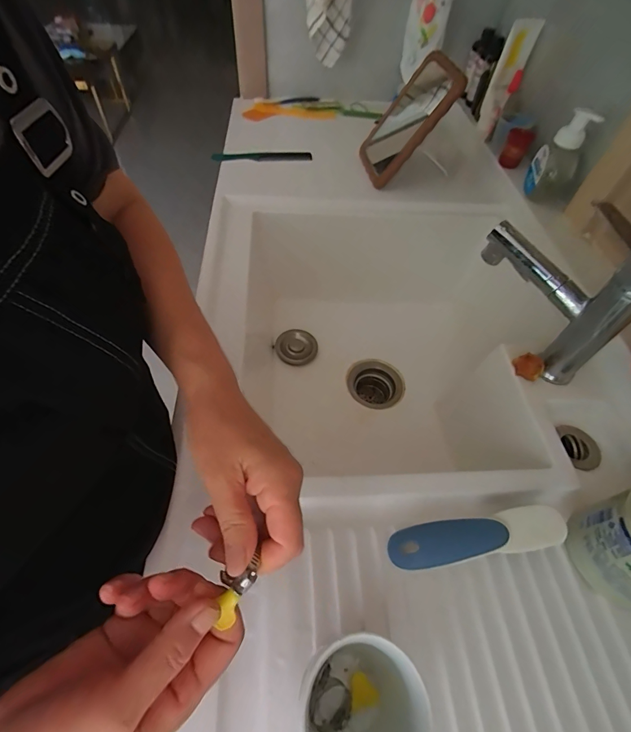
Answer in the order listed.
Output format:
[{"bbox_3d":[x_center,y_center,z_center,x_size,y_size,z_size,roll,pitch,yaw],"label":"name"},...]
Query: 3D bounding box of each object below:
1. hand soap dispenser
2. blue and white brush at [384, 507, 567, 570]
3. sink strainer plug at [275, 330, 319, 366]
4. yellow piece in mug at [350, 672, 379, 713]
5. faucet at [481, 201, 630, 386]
[{"bbox_3d":[0.405,-0.346,0.614,0.071,0.145,0.061,29,58,17],"label":"hand soap dispenser"},{"bbox_3d":[0.153,0.169,0.355,0.162,0.046,0.037,-5,55,-7],"label":"blue and white brush"},{"bbox_3d":[-0.038,-0.038,0.735,0.083,0.018,0.077,1,55,-2],"label":"sink strainer plug"},{"bbox_3d":[0.038,0.257,0.288,0.022,0.011,0.023,0,55,-3],"label":"yellow piece in mug"},{"bbox_3d":[0.285,-0.097,0.444,0.049,0.181,0.179,-25,60,-19],"label":"faucet"}]

